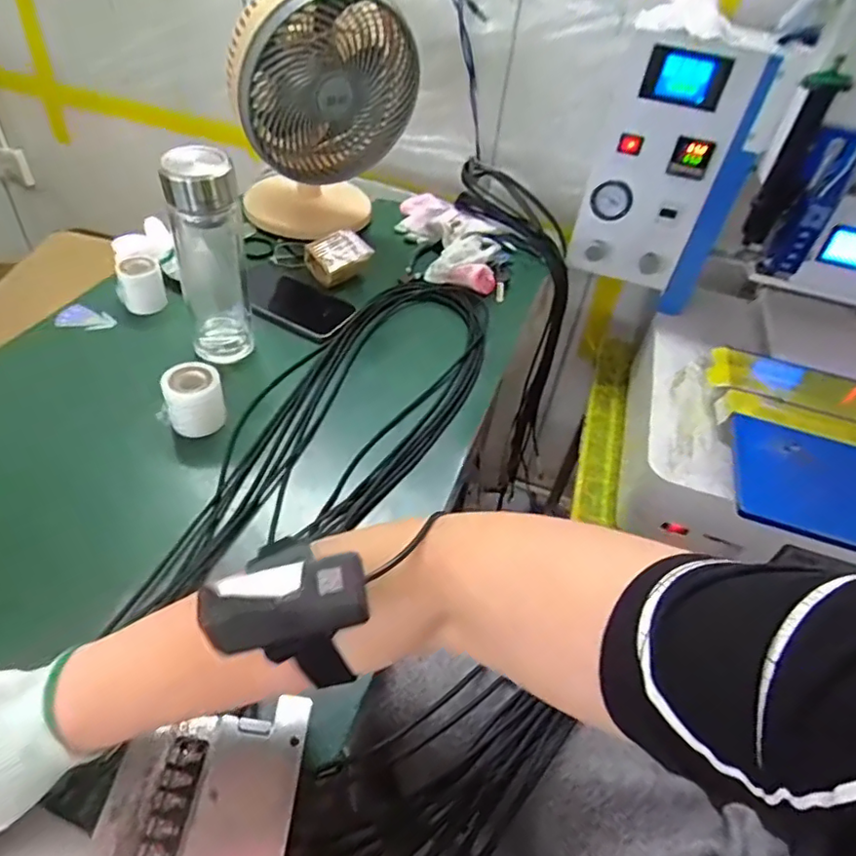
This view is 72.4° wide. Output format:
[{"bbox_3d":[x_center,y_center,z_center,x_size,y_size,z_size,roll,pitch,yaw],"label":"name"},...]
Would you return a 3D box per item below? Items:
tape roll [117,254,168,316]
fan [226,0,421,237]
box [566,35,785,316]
[{"bbox_3d":[-0.335,-0.166,0.684,0.050,0.050,0.042,-13,48,-20],"label":"tape roll"},{"bbox_3d":[-0.135,-0.403,0.761,0.218,0.298,0.176,-9,47,-16],"label":"fan"},{"bbox_3d":[0.324,-0.339,0.798,0.176,0.329,0.091,22,46,15],"label":"box"}]

